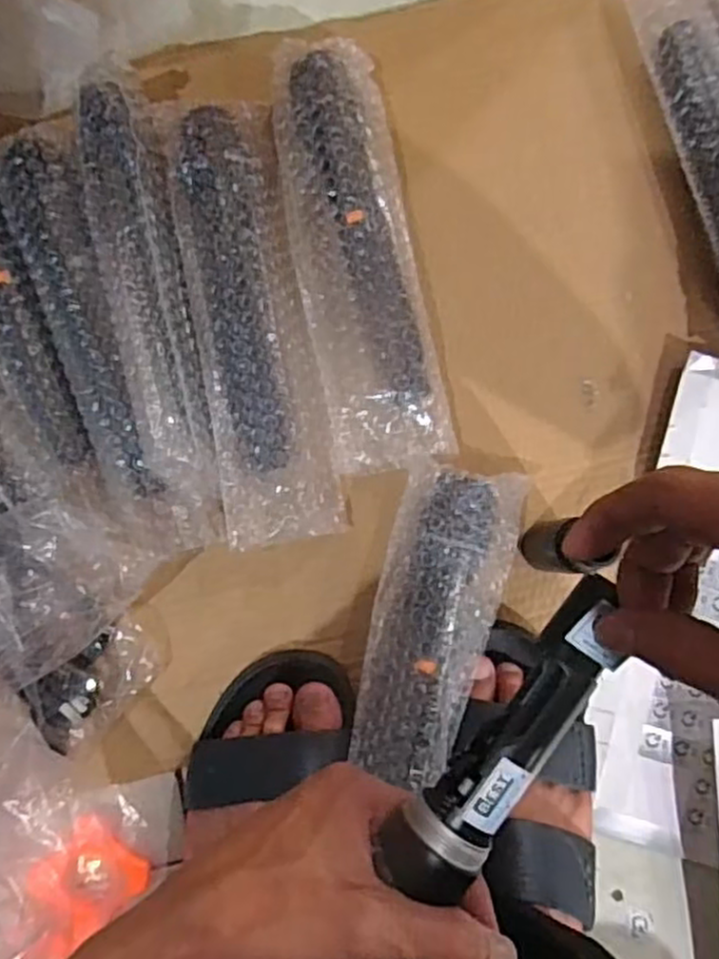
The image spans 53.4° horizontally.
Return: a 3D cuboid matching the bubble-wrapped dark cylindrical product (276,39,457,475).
[{"bbox_3d":[-0.002,-0.154,0.492,0.083,0.049,0.295,-11,83,-2],"label":"bubble-wrapped dark cylindrical product"}]

